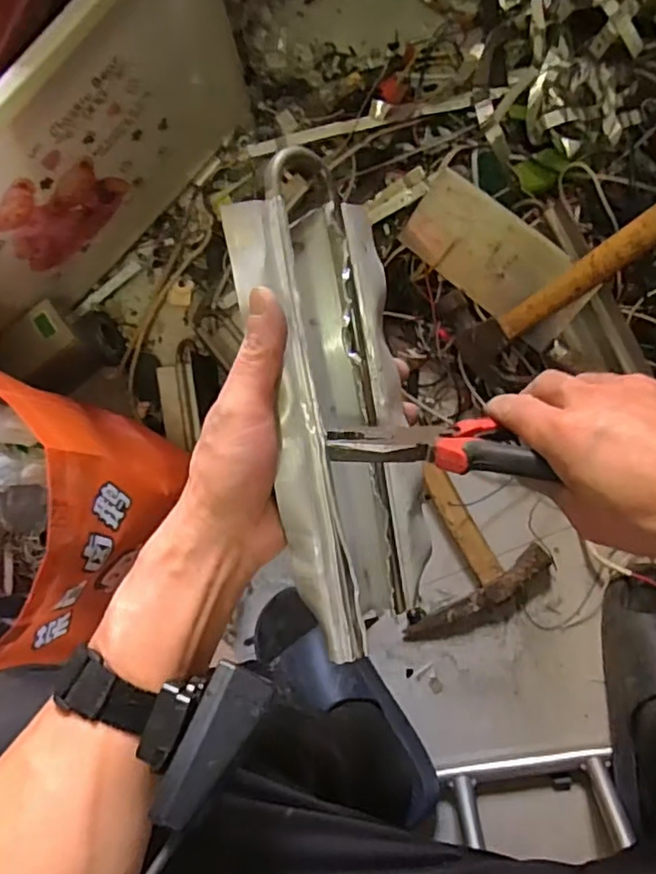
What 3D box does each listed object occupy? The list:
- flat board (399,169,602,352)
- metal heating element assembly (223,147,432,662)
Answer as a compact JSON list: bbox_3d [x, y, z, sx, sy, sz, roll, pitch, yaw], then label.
[{"bbox_3d":[0.182,-0.198,0.674,0.216,0.007,0.093,45,102,18],"label":"flat board"},{"bbox_3d":[0.007,-0.014,0.357,0.078,0.074,0.274,-9,103,5],"label":"metal heating element assembly"}]

